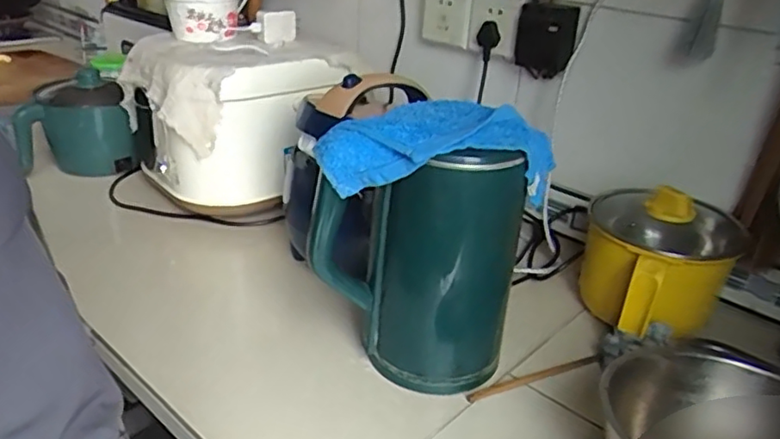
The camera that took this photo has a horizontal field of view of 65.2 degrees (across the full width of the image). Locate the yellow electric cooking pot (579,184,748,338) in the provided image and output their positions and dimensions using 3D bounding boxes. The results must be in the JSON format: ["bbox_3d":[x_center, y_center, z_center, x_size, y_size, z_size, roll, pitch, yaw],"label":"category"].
[{"bbox_3d":[0.299,0.049,0.702,0.163,0.148,0.188,22,33,30],"label":"yellow electric cooking pot"}]

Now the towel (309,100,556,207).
[{"bbox_3d":[0.042,-0.067,0.555,0.222,0.063,0.116,-3,29,-12],"label":"towel"}]

